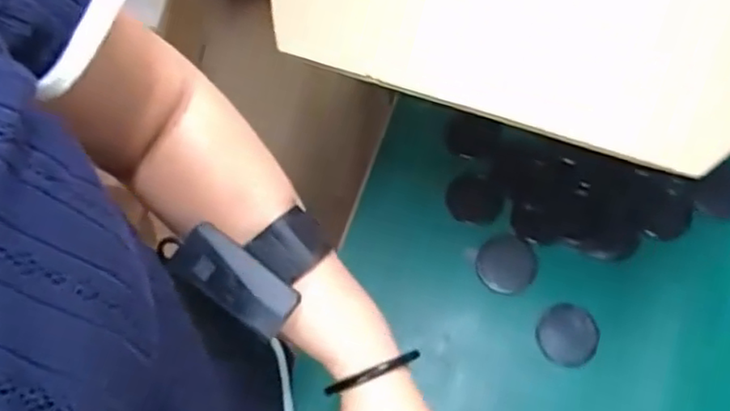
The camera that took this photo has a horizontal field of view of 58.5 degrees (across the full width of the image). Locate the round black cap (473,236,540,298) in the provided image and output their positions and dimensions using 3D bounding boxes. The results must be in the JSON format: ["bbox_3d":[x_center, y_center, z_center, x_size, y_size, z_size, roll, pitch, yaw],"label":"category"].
[{"bbox_3d":[0.123,0.052,0.569,0.052,0.006,0.051,-1,66,3],"label":"round black cap"}]

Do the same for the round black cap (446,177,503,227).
[{"bbox_3d":[0.099,-0.004,0.591,0.050,0.006,0.043,17,68,10],"label":"round black cap"}]

